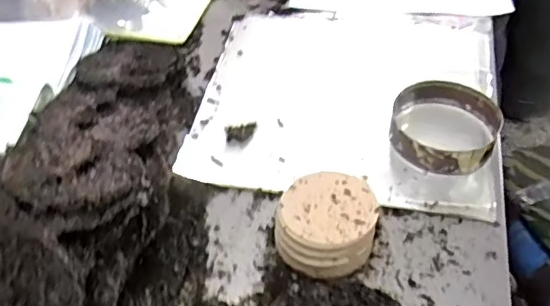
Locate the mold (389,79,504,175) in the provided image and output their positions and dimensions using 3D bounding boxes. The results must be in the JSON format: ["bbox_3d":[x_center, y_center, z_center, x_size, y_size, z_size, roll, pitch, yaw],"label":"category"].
[{"bbox_3d":[0.284,-0.043,0.952,0.175,0.062,0.175,13,48,16],"label":"mold"}]

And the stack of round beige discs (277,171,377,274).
[{"bbox_3d":[0.074,0.102,0.825,0.141,0.063,0.156,11,47,13],"label":"stack of round beige discs"}]

